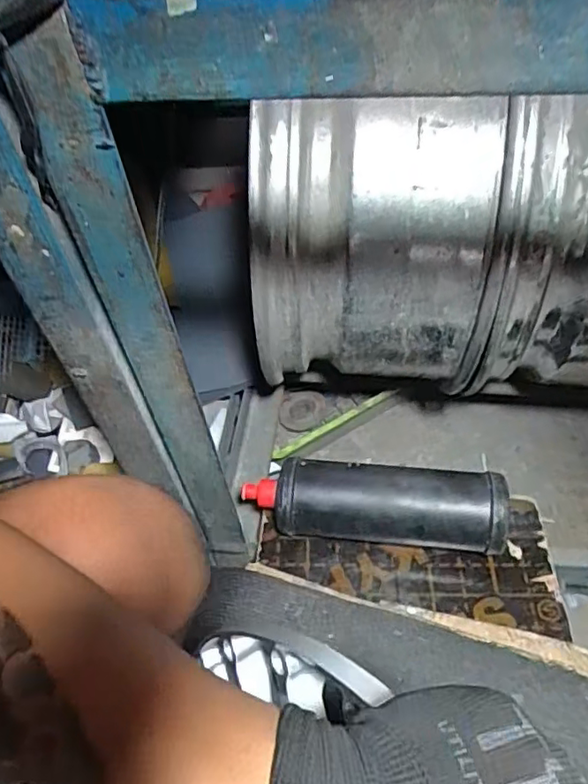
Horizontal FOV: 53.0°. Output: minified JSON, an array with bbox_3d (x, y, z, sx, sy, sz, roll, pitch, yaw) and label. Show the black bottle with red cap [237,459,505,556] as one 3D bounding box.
[{"bbox_3d":[0.080,0.121,0.627,0.272,0.069,0.075,4,52,8],"label":"black bottle with red cap"}]

